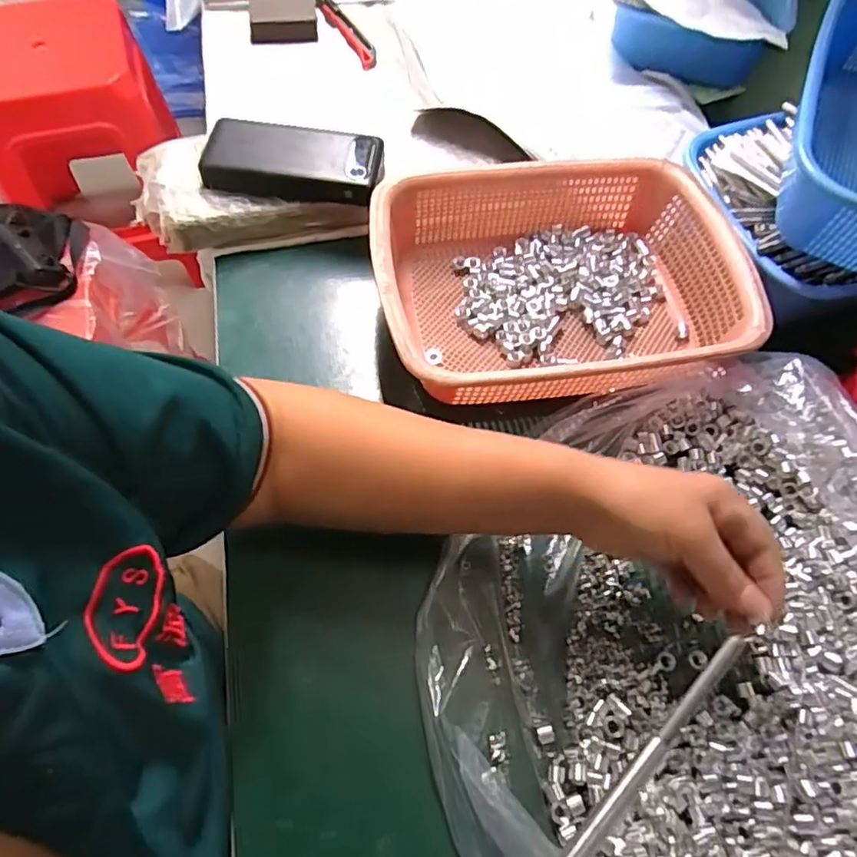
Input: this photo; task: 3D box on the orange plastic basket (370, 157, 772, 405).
[{"bbox_3d":[0.105,-0.121,0.498,0.287,0.075,0.211,-8,63,-7],"label":"orange plastic basket"}]

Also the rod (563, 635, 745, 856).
[{"bbox_3d":[0.089,0.183,0.292,0.008,0.006,0.202,40,83,19],"label":"rod"}]

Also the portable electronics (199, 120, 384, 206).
[{"bbox_3d":[-0.119,-0.239,0.537,0.150,0.025,0.071,8,63,1],"label":"portable electronics"}]

